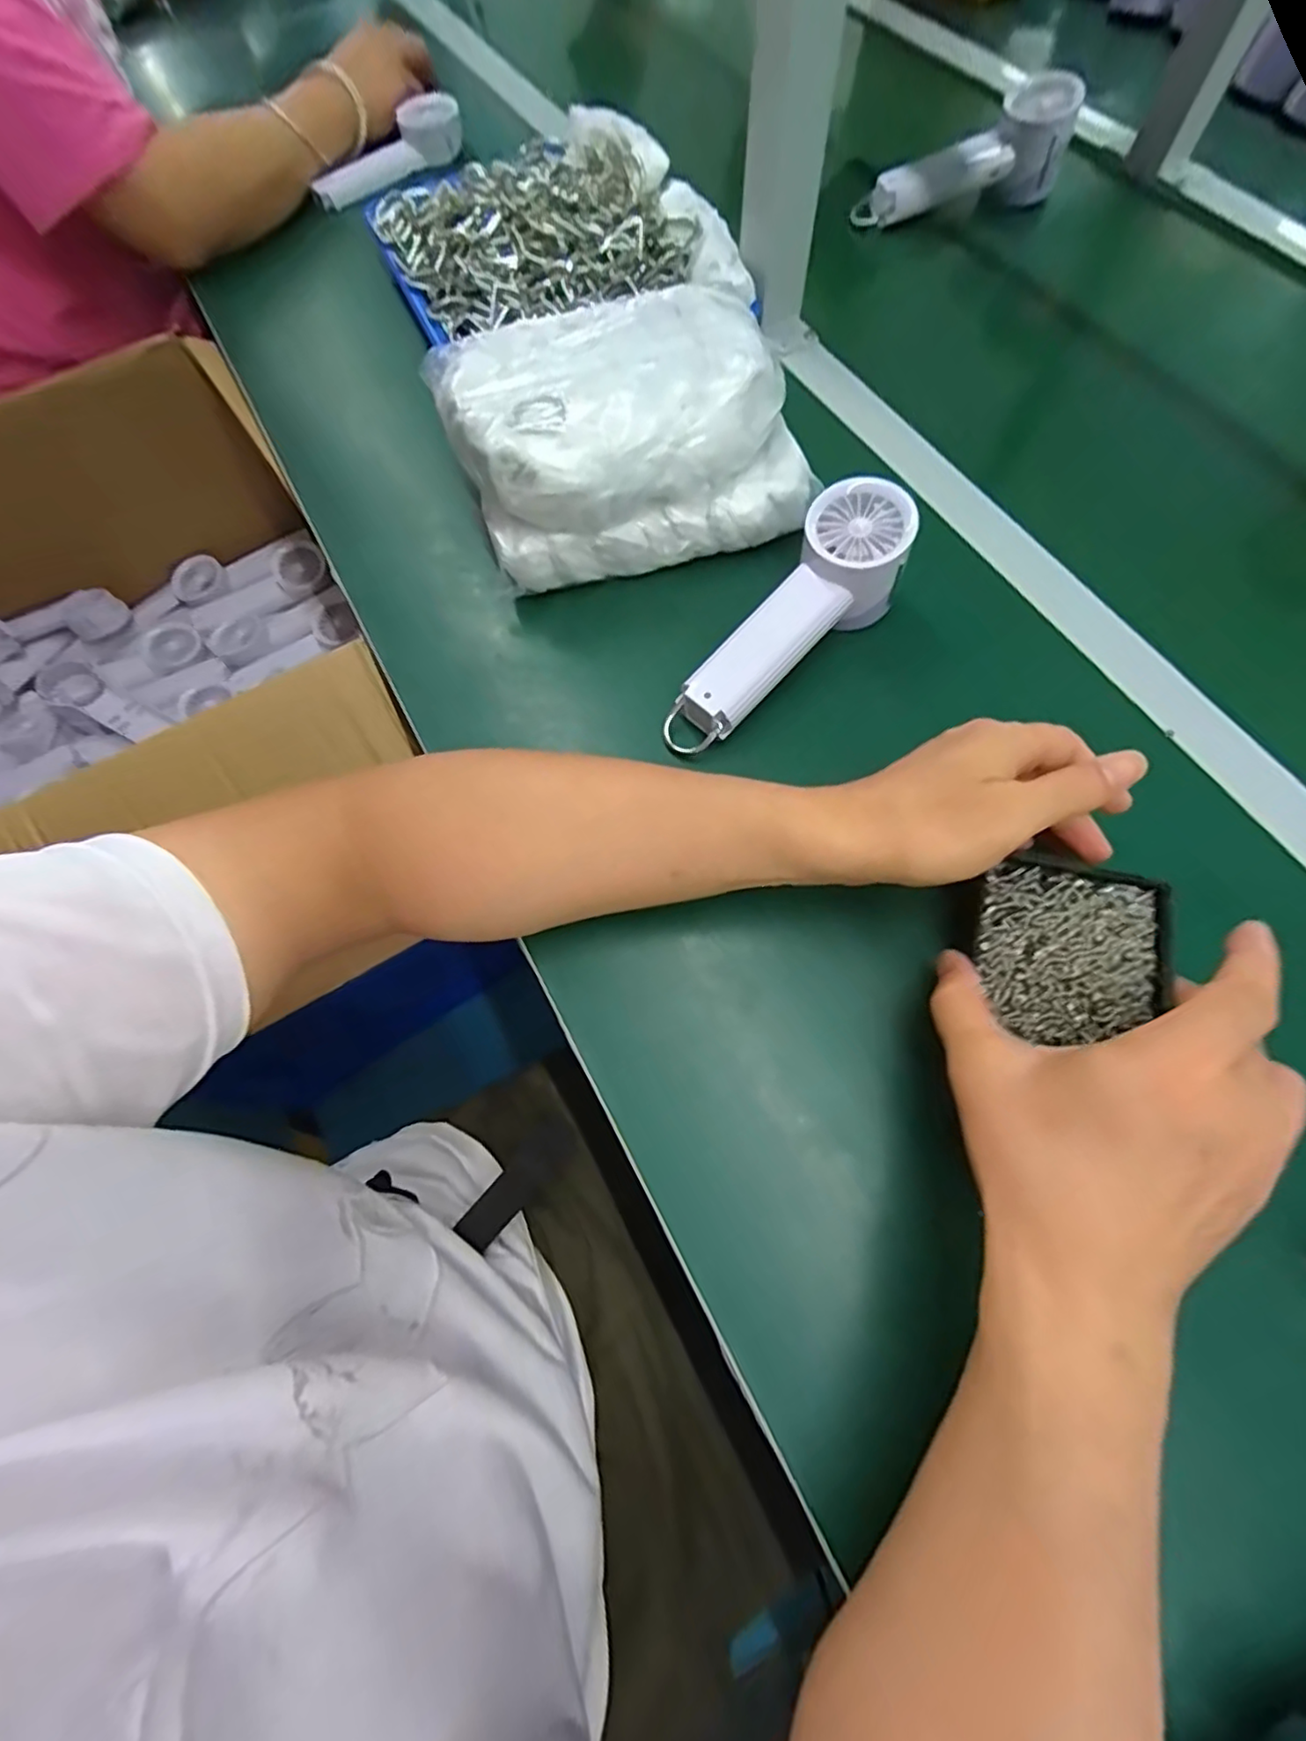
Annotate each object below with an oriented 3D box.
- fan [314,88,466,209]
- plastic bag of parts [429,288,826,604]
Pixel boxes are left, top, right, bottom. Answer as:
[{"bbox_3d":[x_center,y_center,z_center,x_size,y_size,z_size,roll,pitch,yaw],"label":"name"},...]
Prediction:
[{"bbox_3d":[-0.259,-0.700,0.620,0.161,0.043,0.039,-38,72,-11],"label":"fan"},{"bbox_3d":[-0.021,-0.294,0.420,0.215,0.085,0.178,-20,69,-5],"label":"plastic bag of parts"}]

